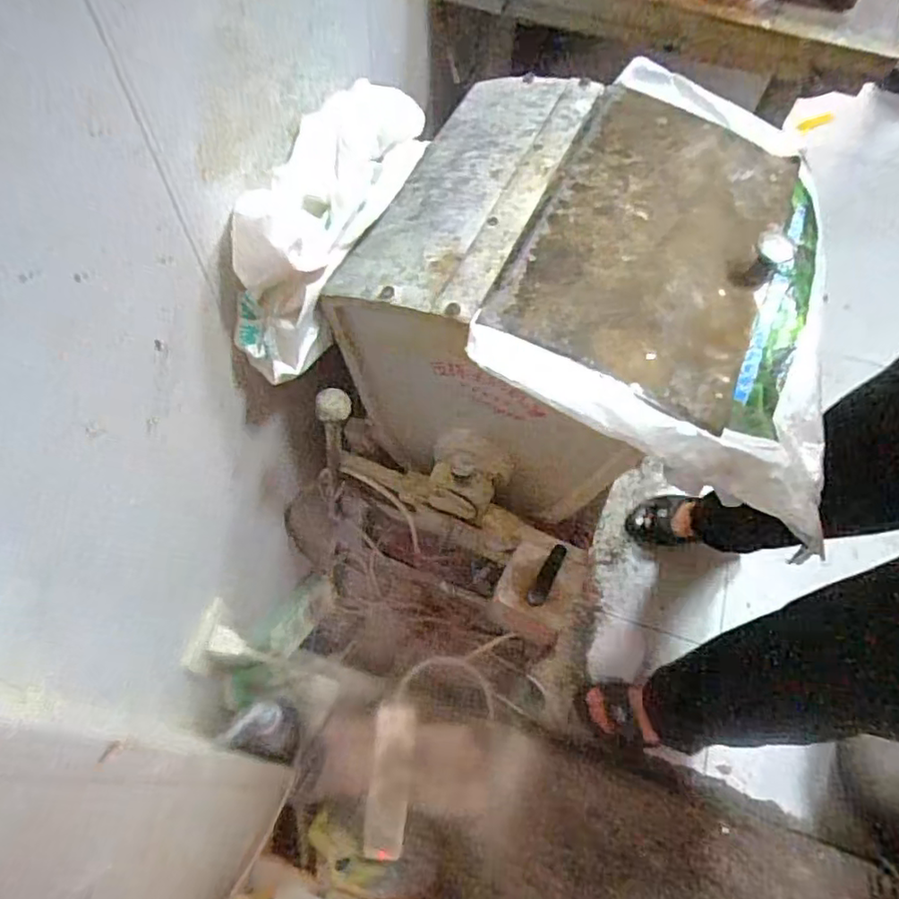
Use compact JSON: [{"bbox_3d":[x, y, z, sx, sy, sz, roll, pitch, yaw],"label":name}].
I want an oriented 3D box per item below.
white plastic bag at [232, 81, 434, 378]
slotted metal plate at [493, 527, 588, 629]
[{"bbox_3d":[-0.112,-0.244,0.669,0.107,0.201,0.343,16,62,7],"label":"white plastic bag"},{"bbox_3d":[0.117,0.156,0.768,0.093,0.018,0.104,22,63,10],"label":"slotted metal plate"}]

